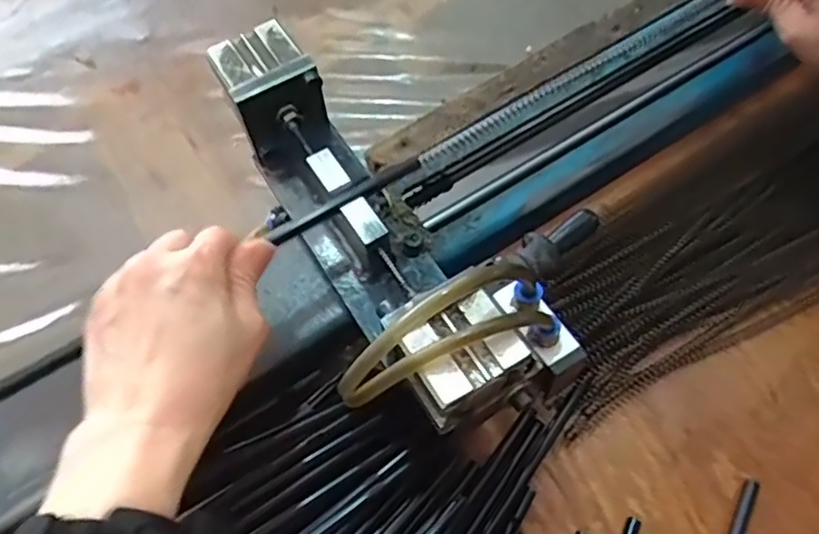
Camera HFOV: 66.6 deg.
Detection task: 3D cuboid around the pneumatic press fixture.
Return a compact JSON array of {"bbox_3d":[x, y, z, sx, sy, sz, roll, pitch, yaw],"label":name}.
[{"bbox_3d":[-0.008,-0.042,0.380,0.118,0.082,0.274,-27,66,-11],"label":"pneumatic press fixture"}]

